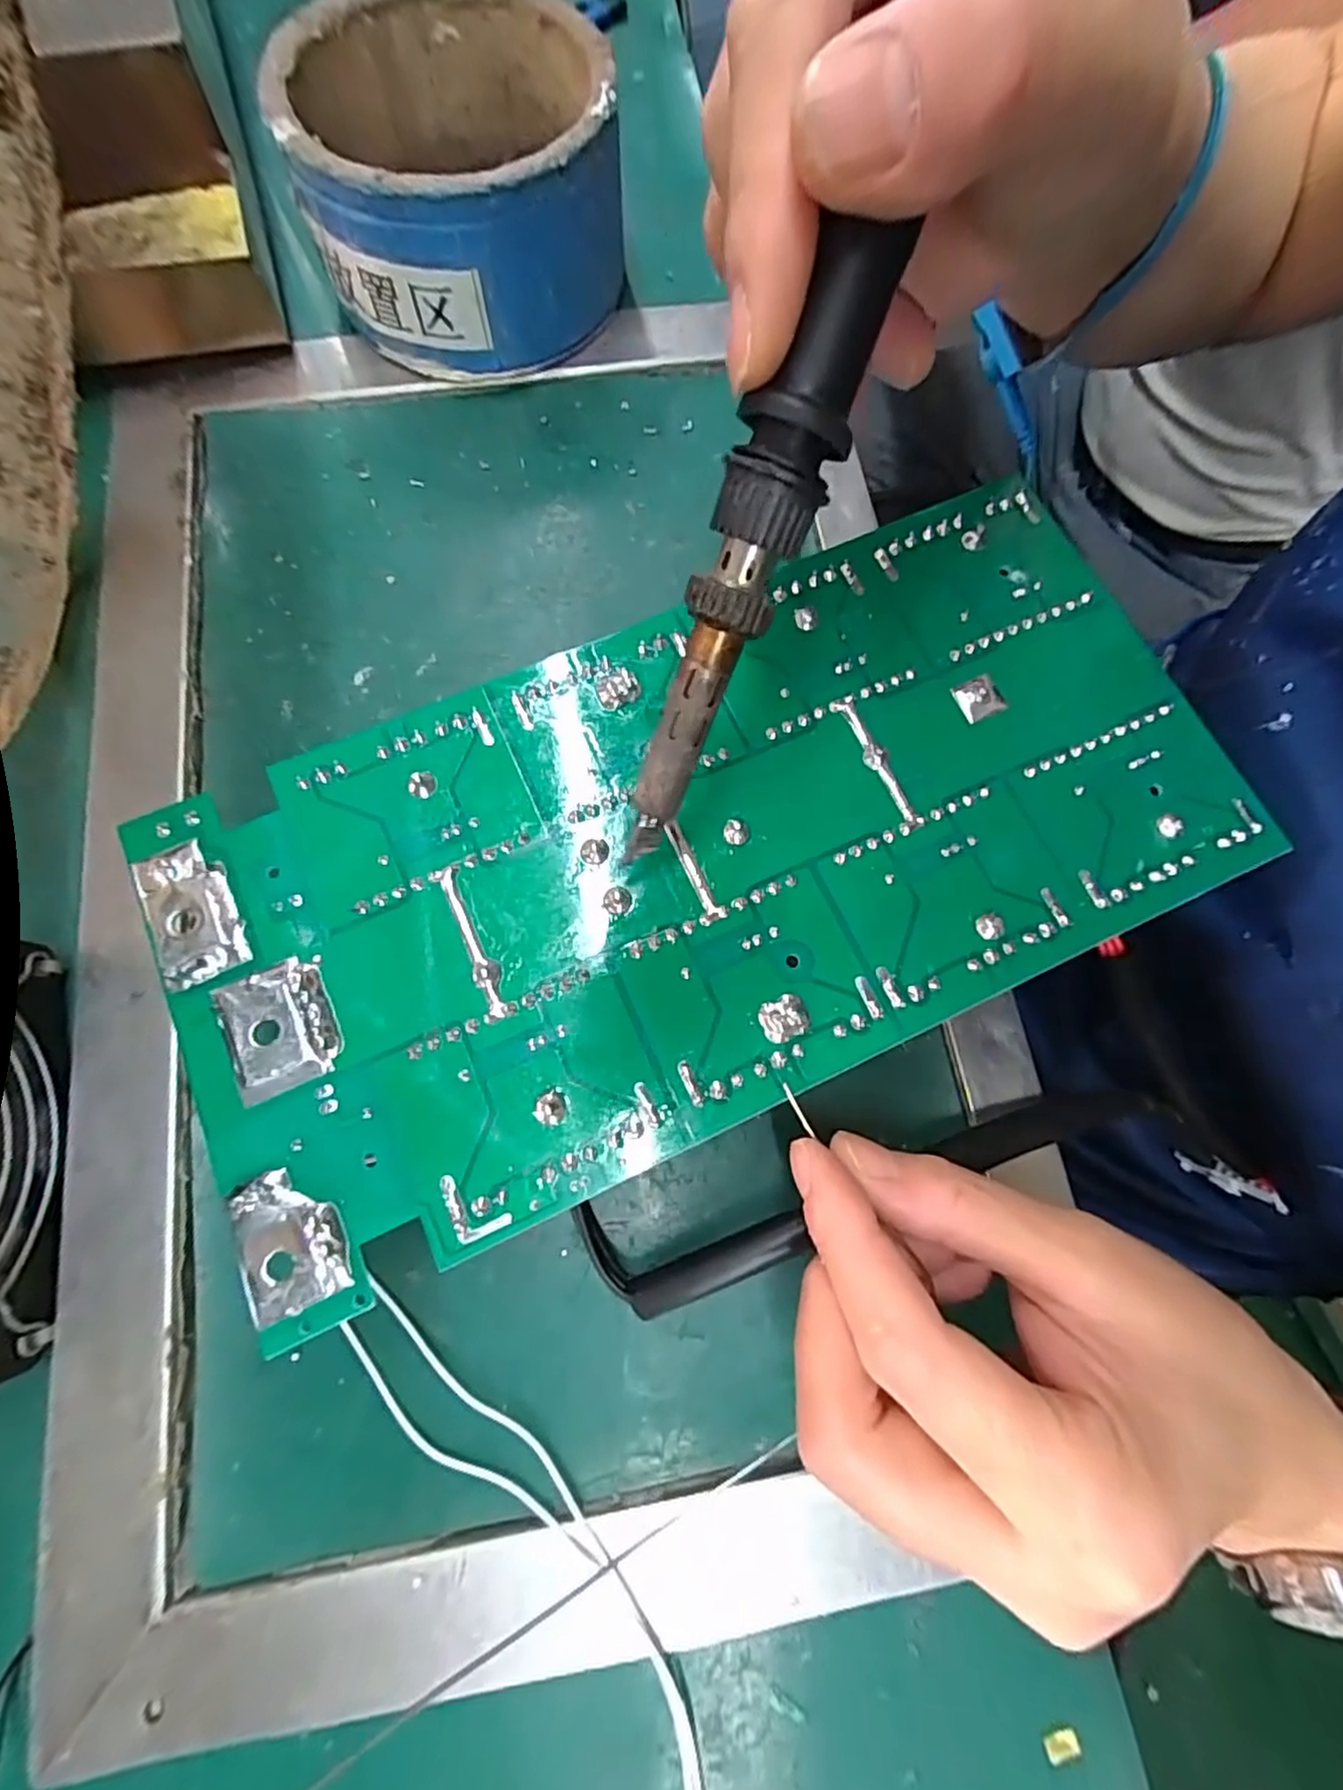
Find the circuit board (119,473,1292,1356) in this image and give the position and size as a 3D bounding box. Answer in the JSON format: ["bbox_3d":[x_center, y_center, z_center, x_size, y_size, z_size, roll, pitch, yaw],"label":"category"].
[{"bbox_3d":[0.009,-0.016,0.179,0.276,0.010,0.137,-24,77,-8],"label":"circuit board"}]

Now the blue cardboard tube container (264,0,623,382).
[{"bbox_3d":[-0.083,-0.273,0.261,0.114,0.069,0.116,0,75,-1],"label":"blue cardboard tube container"}]

